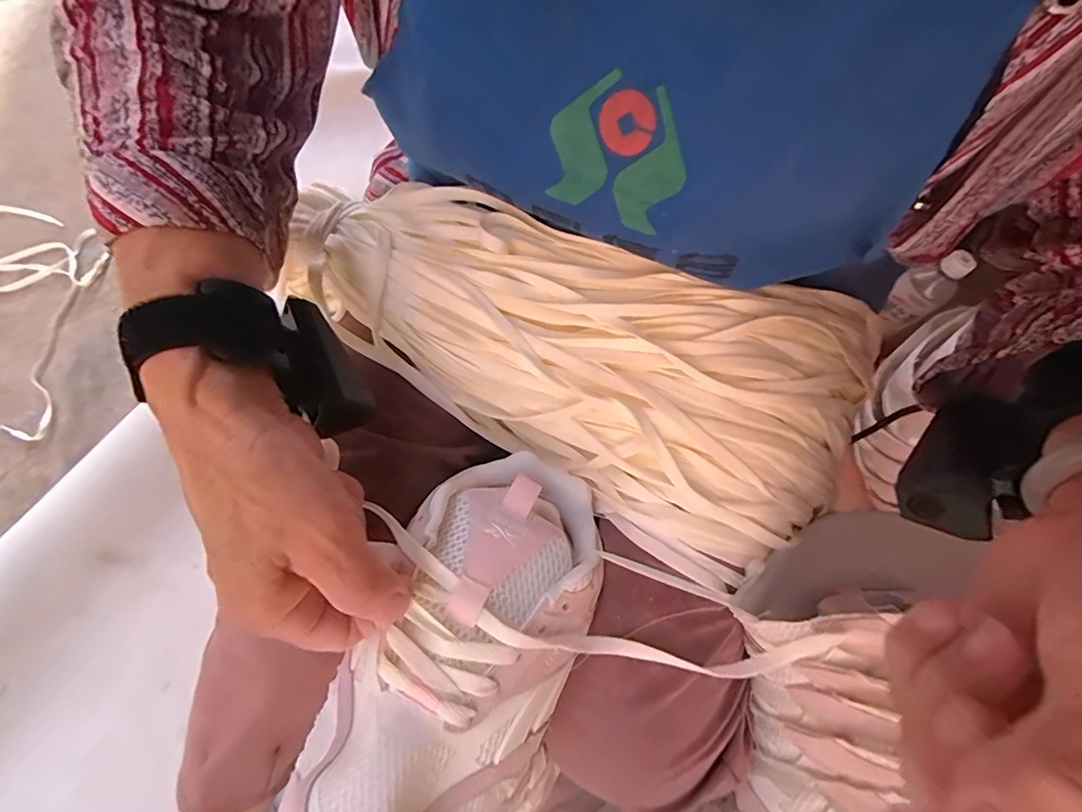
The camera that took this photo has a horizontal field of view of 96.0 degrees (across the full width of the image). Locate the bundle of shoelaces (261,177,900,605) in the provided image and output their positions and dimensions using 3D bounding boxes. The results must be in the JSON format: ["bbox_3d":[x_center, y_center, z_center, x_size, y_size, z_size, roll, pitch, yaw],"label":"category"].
[{"bbox_3d":[0.027,-0.046,0.305,0.337,0.080,0.180,30,67,8],"label":"bundle of shoelaces"}]

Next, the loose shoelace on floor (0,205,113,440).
[{"bbox_3d":[-0.867,-0.189,0.710,0.572,0.015,0.293,22,67,5],"label":"loose shoelace on floor"}]

